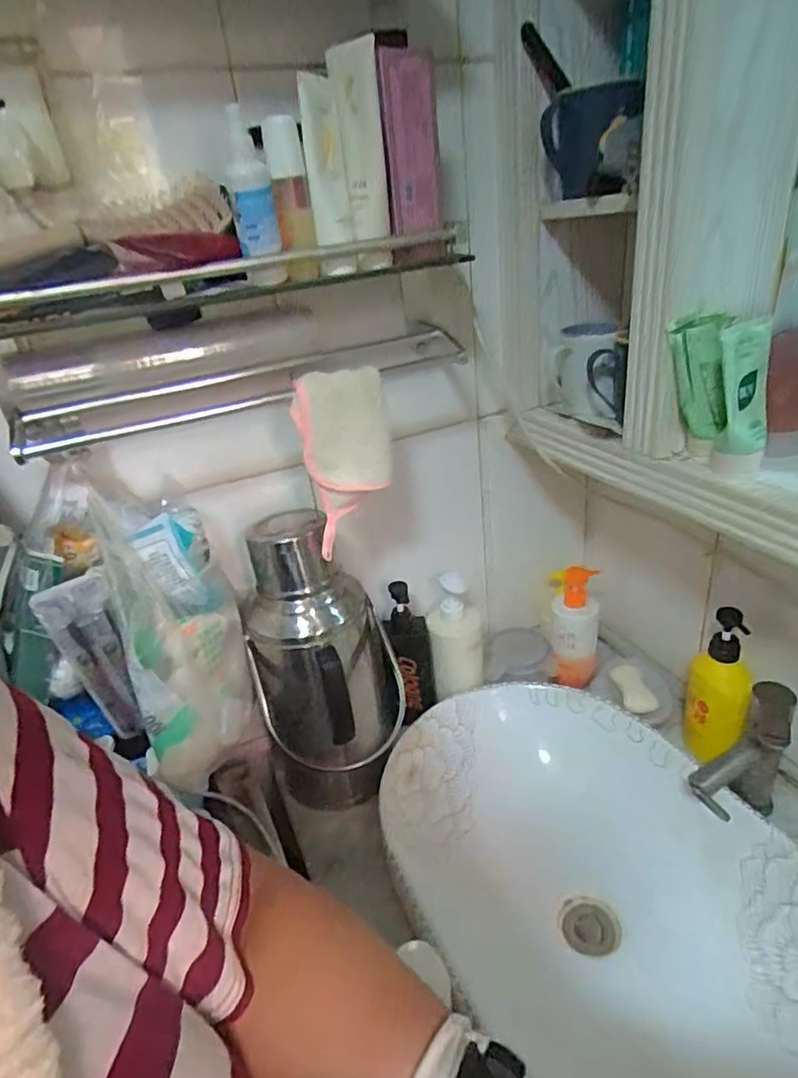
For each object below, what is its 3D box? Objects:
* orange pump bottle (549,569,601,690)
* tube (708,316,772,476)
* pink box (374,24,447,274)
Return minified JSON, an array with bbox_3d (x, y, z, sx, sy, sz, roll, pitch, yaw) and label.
[{"bbox_3d":[0.276,0.133,0.950,0.075,0.191,0.084,2,30,14],"label":"orange pump bottle"},{"bbox_3d":[0.313,-0.127,0.546,0.049,0.126,0.051,11,33,27],"label":"tube"},{"bbox_3d":[0.012,-0.363,0.567,0.052,0.180,0.079,-5,29,1],"label":"pink box"}]

